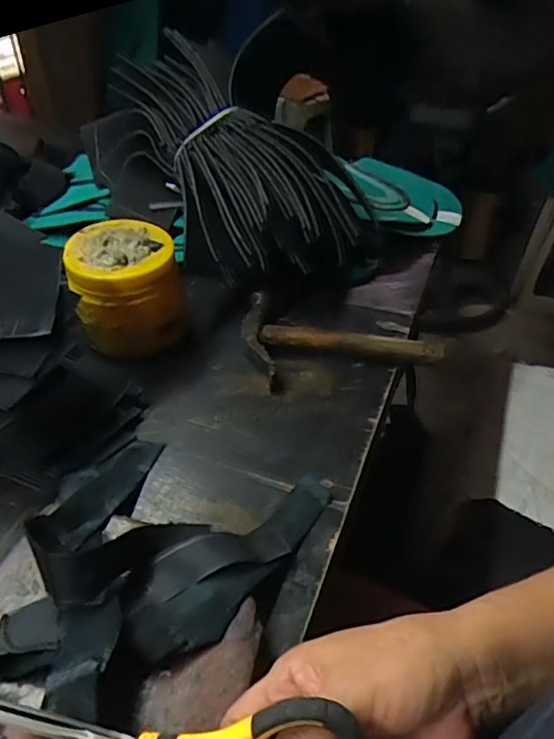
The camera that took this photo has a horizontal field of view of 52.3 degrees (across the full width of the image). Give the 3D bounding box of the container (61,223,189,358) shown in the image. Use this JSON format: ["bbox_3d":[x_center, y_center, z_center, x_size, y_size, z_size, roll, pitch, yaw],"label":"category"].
[{"bbox_3d":[-0.136,-0.069,0.521,0.093,0.102,0.096,-13,43,-15],"label":"container"}]

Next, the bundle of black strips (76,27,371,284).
[{"bbox_3d":[-0.073,-0.221,0.633,0.200,0.081,0.372,-43,62,5],"label":"bundle of black strips"}]

